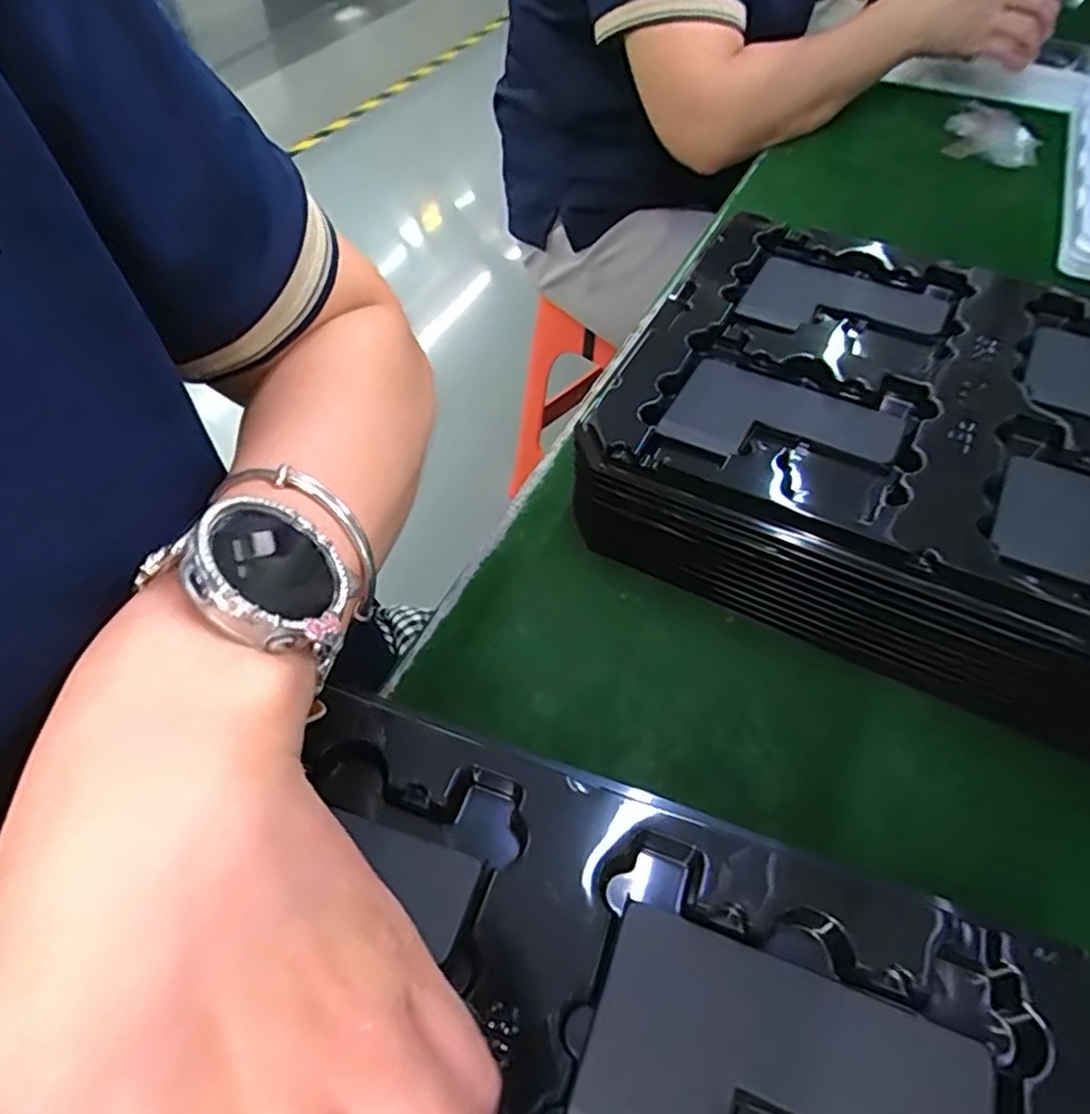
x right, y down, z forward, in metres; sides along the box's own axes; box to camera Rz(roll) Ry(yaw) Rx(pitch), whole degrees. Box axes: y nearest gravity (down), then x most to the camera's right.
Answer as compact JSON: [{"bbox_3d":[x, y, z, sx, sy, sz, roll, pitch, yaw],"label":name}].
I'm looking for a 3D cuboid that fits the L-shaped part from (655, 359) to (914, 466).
[{"bbox_3d":[0.104,-0.058,0.309,0.094,0.007,0.059,25,57,18],"label":"L-shaped part"}]

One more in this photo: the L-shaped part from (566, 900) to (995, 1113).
[{"bbox_3d":[0.058,0.131,0.171,0.094,0.004,0.058,16,55,13],"label":"L-shaped part"}]

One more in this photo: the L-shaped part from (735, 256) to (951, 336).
[{"bbox_3d":[0.153,-0.129,0.363,0.096,0.012,0.069,25,57,19],"label":"L-shaped part"}]

